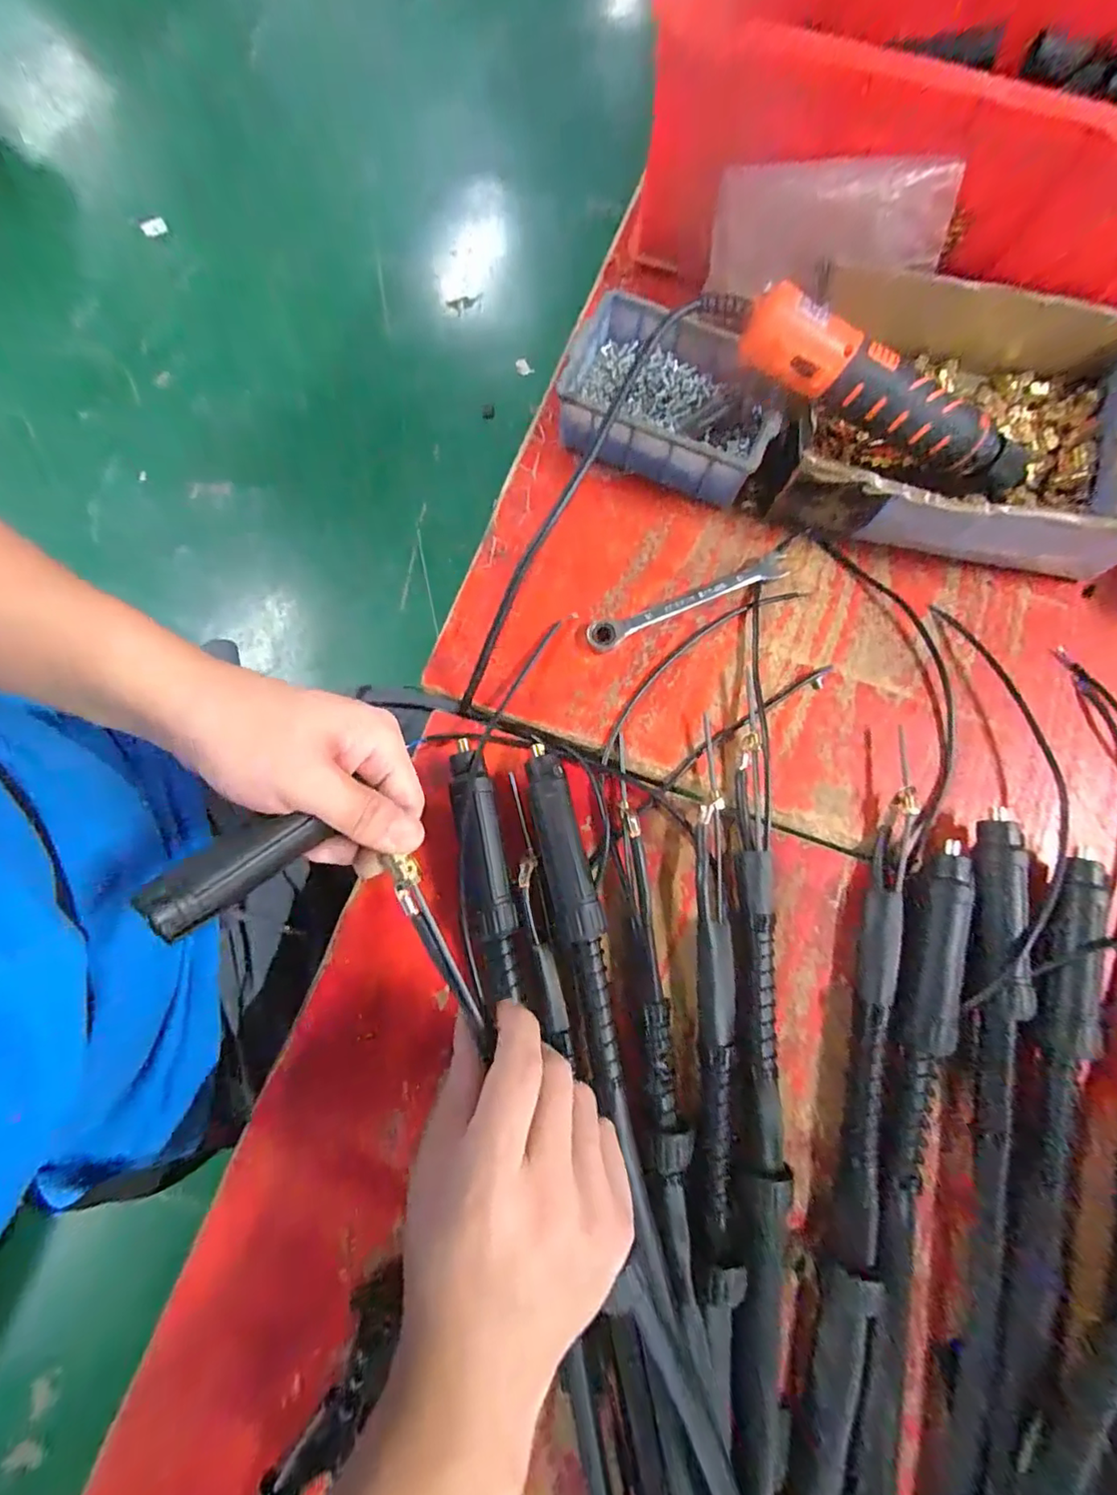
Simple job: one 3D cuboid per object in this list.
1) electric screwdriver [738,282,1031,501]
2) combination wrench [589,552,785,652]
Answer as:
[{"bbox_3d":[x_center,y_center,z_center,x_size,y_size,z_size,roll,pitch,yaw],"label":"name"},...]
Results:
[{"bbox_3d":[0.223,-0.223,0.364,0.235,0.041,0.039,17,77,-17],"label":"electric screwdriver"},{"bbox_3d":[0.092,-0.103,0.392,0.152,0.010,0.019,-22,79,-6],"label":"combination wrench"}]

